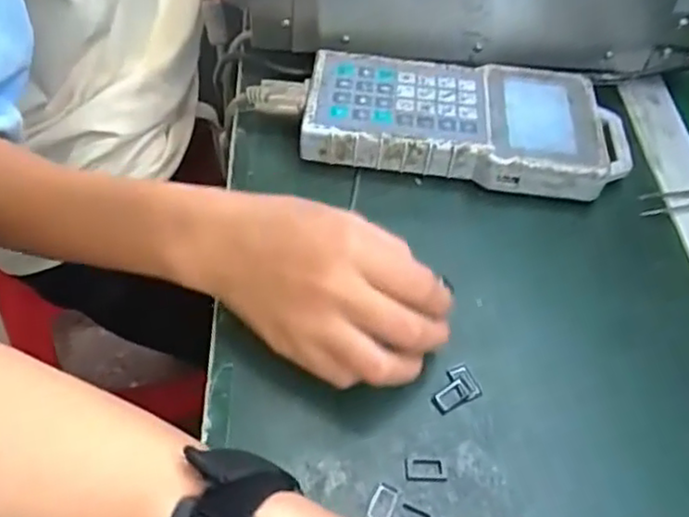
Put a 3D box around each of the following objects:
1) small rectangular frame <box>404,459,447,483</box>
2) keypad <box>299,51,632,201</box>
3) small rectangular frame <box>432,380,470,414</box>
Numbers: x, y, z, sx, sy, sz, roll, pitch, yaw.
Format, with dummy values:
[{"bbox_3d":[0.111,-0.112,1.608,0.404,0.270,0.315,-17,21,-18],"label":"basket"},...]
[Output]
[{"bbox_3d":[0.041,0.107,0.344,0.021,0.004,0.012,2,53,-4],"label":"small rectangular frame"},{"bbox_3d":[0.089,-0.099,0.491,0.229,0.034,0.112,10,53,2],"label":"keypad"},{"bbox_3d":[0.059,0.075,0.369,0.022,0.004,0.011,-26,60,-23],"label":"small rectangular frame"}]

